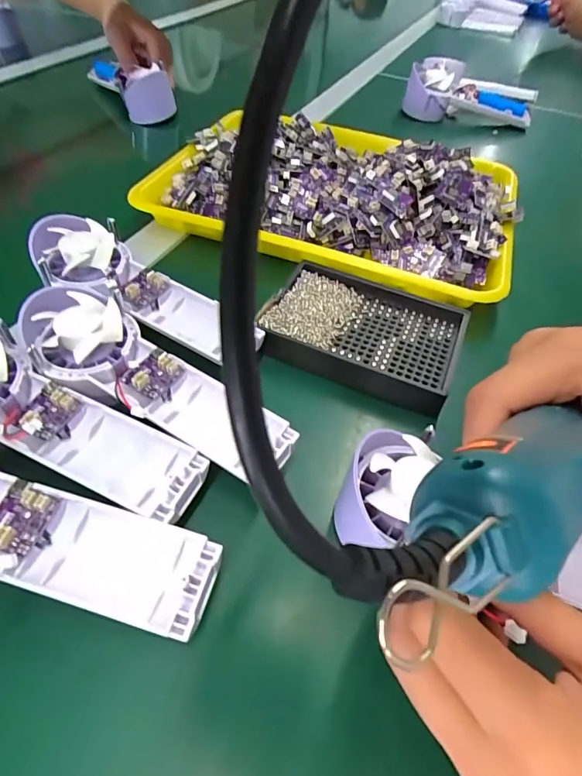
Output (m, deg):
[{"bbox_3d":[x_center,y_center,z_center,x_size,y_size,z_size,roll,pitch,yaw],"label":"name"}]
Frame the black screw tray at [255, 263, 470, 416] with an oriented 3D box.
[{"bbox_3d":[0.052,-0.043,0.319,0.135,0.021,0.094,21,53,12],"label":"black screw tray"}]

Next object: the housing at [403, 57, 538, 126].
[{"bbox_3d":[0.264,-0.422,0.621,0.203,0.054,0.084,5,51,-1],"label":"housing"}]

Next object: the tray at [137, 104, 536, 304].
[{"bbox_3d":[0.047,-0.204,0.422,0.336,0.044,0.252,19,52,10],"label":"tray"}]

